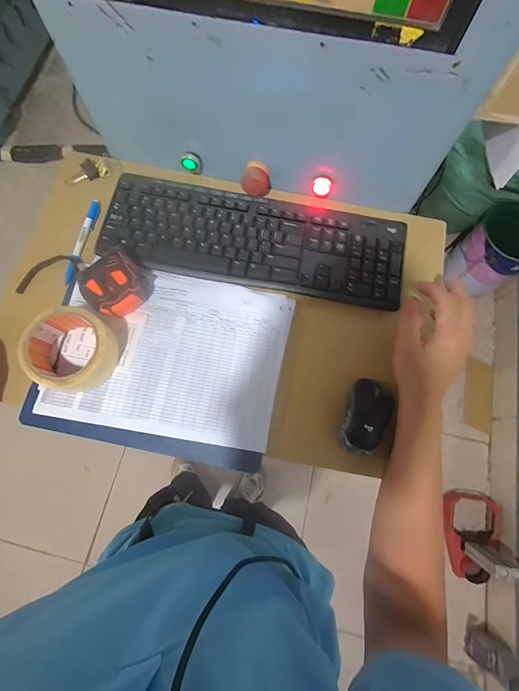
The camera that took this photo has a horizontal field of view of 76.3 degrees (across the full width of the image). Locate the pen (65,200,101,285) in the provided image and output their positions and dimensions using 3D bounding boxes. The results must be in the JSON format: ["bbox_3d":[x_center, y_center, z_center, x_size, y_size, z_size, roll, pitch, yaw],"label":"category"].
[{"bbox_3d":[-0.258,-0.152,0.480,0.015,0.013,0.135,13,73,3],"label":"pen"}]

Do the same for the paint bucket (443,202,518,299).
[{"bbox_3d":[1.070,-0.426,1.535,0.280,0.401,0.281,0,73,-1],"label":"paint bucket"}]

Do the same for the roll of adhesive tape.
[{"bbox_3d":[-0.232,0.008,0.413,0.099,0.064,0.094,0,73,-1],"label":"roll of adhesive tape"}]

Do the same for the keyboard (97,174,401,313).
[{"bbox_3d":[-0.006,-0.155,0.476,0.426,0.022,0.145,10,73,2],"label":"keyboard"}]

